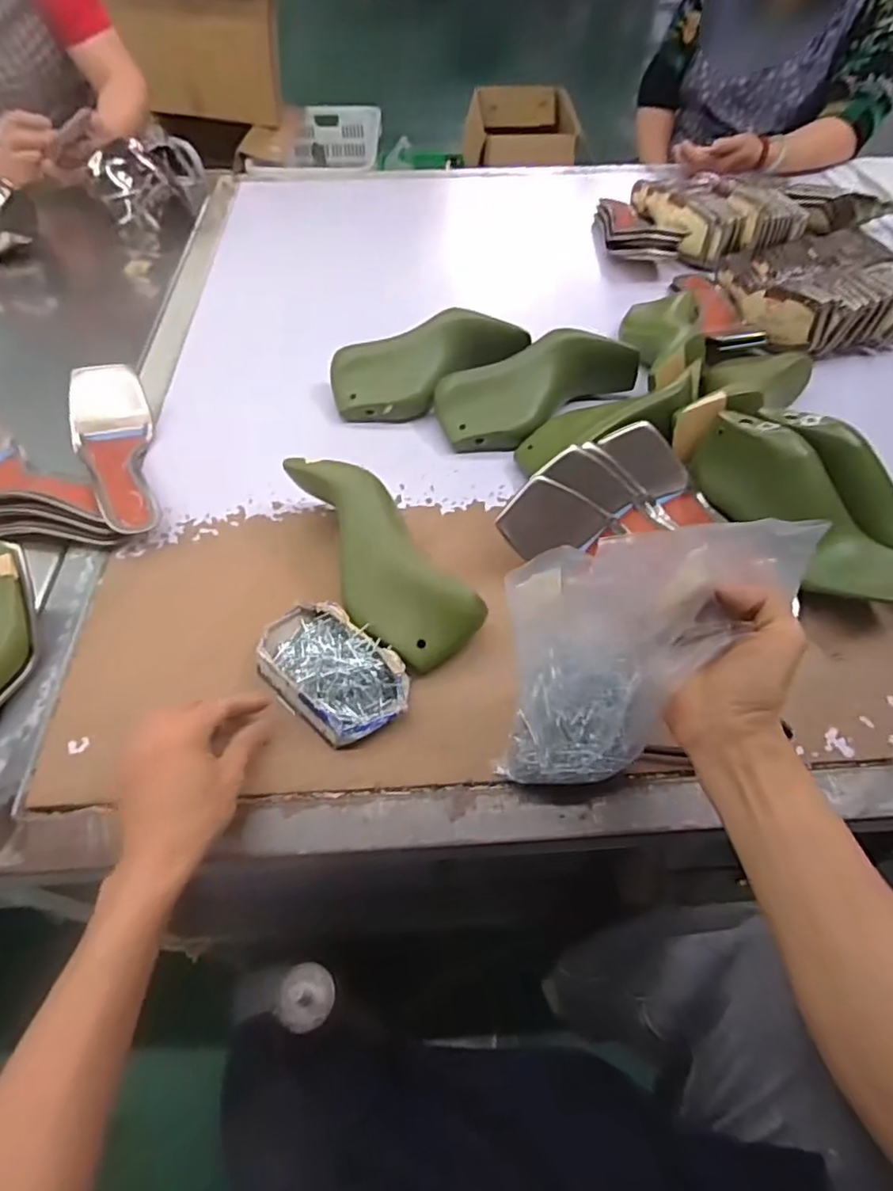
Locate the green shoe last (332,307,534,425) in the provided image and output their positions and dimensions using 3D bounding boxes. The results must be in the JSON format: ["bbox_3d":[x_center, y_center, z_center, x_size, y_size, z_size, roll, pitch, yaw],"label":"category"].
[{"bbox_3d":[-0.020,-0.269,0.684,0.222,0.071,0.091,-12,57,-9],"label":"green shoe last"}]

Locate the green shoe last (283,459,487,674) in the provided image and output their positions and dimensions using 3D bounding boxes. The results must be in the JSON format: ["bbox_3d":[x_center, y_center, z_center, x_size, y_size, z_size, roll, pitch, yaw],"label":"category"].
[{"bbox_3d":[-0.067,-0.034,0.528,0.087,0.076,0.235,-31,60,-20],"label":"green shoe last"}]

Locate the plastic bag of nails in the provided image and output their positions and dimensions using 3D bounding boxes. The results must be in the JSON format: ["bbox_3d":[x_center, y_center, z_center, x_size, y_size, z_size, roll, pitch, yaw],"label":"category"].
[{"bbox_3d":[0.131,0.036,0.369,0.176,0.160,0.091,-3,52,1],"label":"plastic bag of nails"}]

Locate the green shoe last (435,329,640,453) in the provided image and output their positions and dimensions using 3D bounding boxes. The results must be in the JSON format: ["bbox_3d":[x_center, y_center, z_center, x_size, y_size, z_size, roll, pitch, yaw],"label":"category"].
[{"bbox_3d":[0.098,-0.238,0.671,0.225,0.077,0.100,-26,60,-17],"label":"green shoe last"}]

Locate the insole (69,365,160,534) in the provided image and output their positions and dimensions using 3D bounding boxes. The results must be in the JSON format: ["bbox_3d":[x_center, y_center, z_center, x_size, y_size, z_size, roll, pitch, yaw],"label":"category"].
[{"bbox_3d":[-0.346,-0.149,0.618,0.076,0.051,0.232,-17,58,-12],"label":"insole"}]

